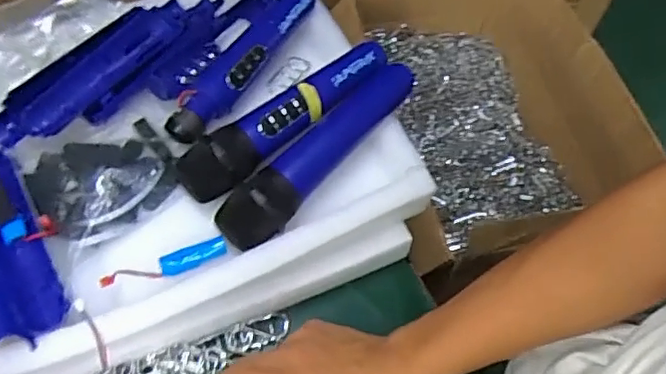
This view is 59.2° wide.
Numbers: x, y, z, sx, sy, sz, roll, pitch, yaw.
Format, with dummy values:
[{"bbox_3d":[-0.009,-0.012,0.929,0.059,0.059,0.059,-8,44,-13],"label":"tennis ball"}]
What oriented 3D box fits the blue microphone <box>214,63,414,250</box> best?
[{"bbox_3d":[-0.010,-0.030,0.472,0.043,0.038,0.200,38,64,18],"label":"blue microphone"}]

